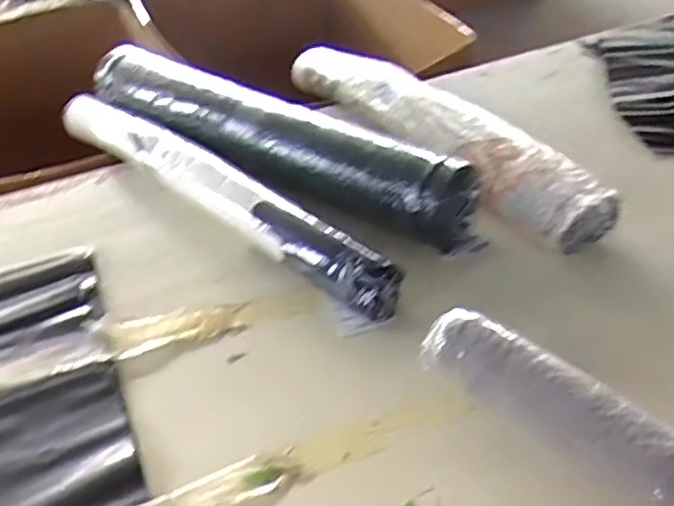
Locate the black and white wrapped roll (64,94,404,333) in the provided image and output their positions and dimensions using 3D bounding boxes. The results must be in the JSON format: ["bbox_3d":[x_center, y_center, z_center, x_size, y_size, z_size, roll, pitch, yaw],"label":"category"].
[{"bbox_3d":[-0.212,-0.109,1.074,0.081,0.082,0.814,-34,47,-30],"label":"black and white wrapped roll"}]

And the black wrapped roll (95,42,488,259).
[{"bbox_3d":[-0.127,-0.202,1.146,0.769,0.143,0.117,23,48,31],"label":"black wrapped roll"}]

